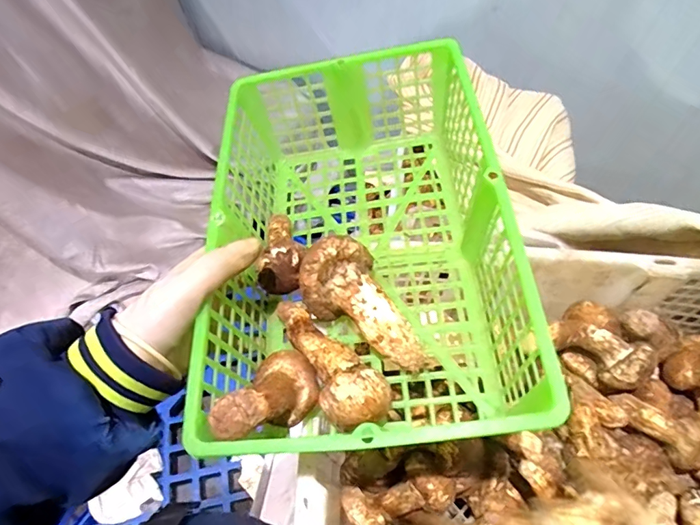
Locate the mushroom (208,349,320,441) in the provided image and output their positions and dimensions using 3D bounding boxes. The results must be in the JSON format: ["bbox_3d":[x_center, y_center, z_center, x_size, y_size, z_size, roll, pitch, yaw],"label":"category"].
[{"bbox_3d":[-0.059,0.089,0.296,0.047,0.093,0.038,36,103,18],"label":"mushroom"}]

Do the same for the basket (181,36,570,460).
[{"bbox_3d":[0.001,-0.023,0.368,0.210,0.126,0.338,0,59,-3],"label":"basket"}]

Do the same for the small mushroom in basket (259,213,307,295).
[{"bbox_3d":[-0.059,-0.012,0.399,0.044,0.043,0.102,-6,42,-7],"label":"small mushroom in basket"}]

